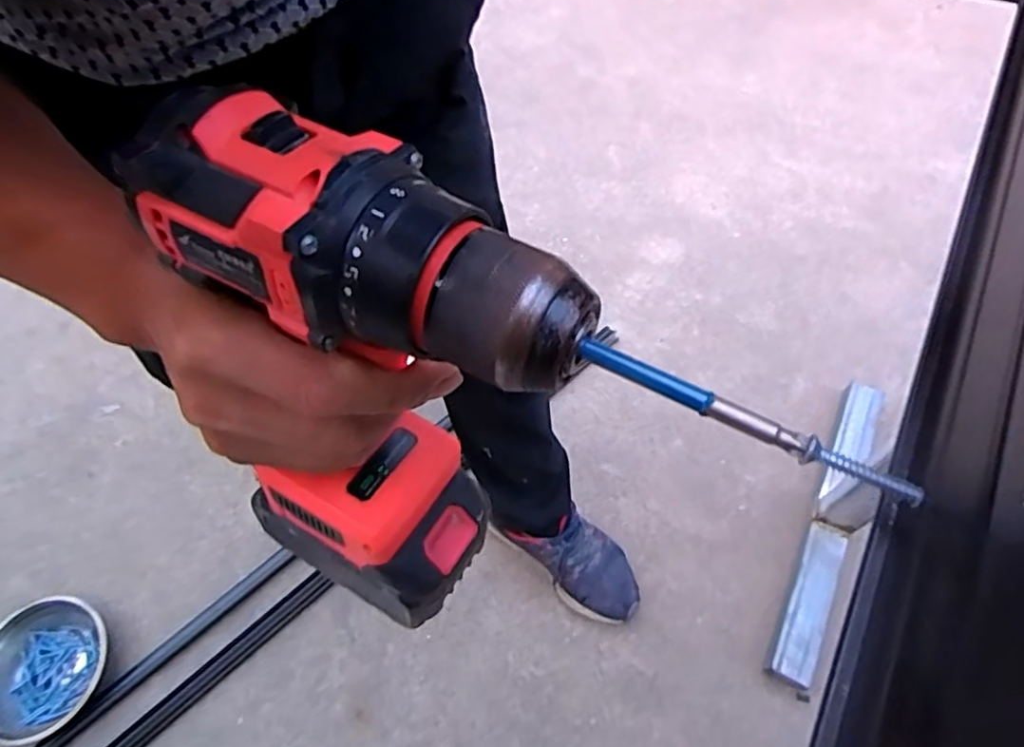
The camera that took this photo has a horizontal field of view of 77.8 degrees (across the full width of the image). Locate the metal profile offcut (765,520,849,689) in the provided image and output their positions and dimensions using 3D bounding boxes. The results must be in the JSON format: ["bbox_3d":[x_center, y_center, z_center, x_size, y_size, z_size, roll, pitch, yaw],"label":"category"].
[{"bbox_3d":[0.429,0.329,0.919,0.059,0.032,0.235,24,63,15],"label":"metal profile offcut"}]

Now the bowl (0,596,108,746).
[{"bbox_3d":[-0.693,0.436,0.941,0.180,0.060,0.190,-1,60,1],"label":"bowl"}]

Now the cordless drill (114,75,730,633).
[{"bbox_3d":[-0.045,0.023,0.251,0.162,0.234,0.066,22,55,8],"label":"cordless drill"}]

